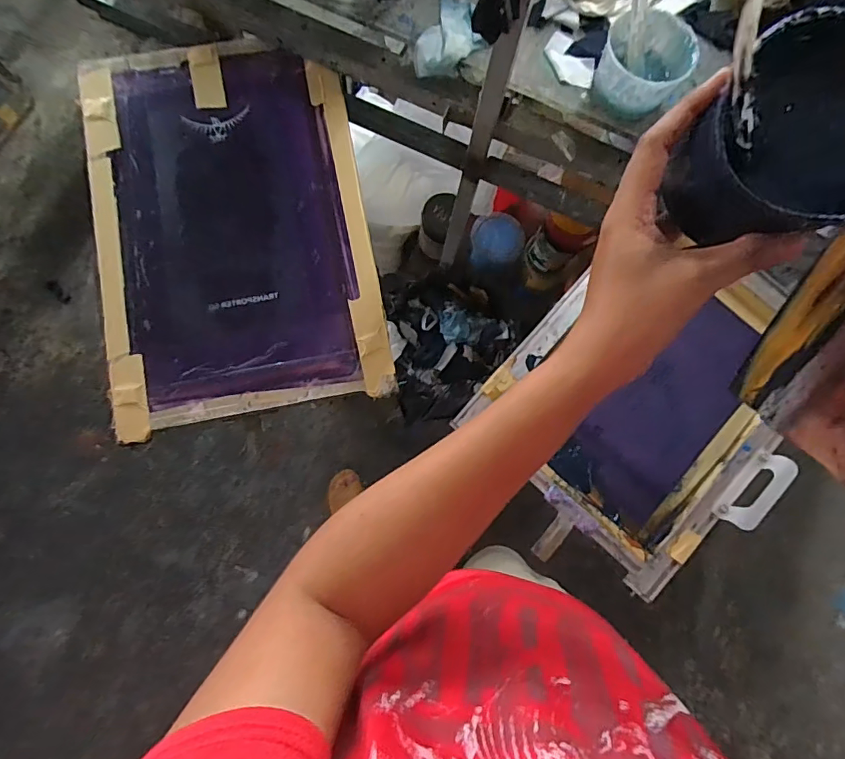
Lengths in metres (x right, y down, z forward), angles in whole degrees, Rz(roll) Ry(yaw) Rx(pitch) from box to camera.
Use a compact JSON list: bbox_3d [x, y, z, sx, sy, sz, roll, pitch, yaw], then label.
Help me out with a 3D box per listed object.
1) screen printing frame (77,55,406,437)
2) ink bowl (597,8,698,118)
[{"bbox_3d":[-0.271,-0.227,0.705,0.386,0.029,0.545,-9,85,-4],"label":"screen printing frame"},{"bbox_3d":[0.291,-0.418,0.638,0.114,0.057,0.125,1,77,-3],"label":"ink bowl"}]

